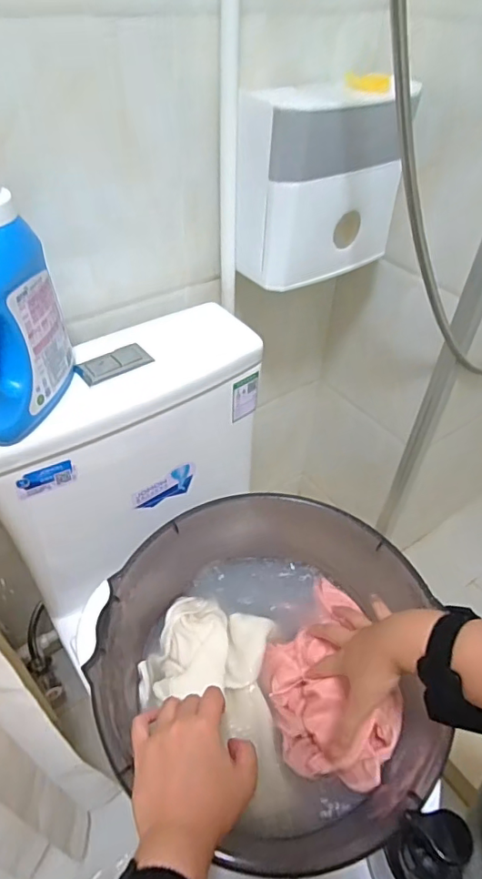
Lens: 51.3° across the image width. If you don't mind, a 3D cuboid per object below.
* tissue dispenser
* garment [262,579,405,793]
[{"bbox_3d":[0.114,-0.327,0.651,0.213,0.214,0.109,-28,51,-28],"label":"tissue dispenser"},{"bbox_3d":[0.100,0.265,0.584,0.136,0.068,0.233,-6,44,-10],"label":"garment"}]

